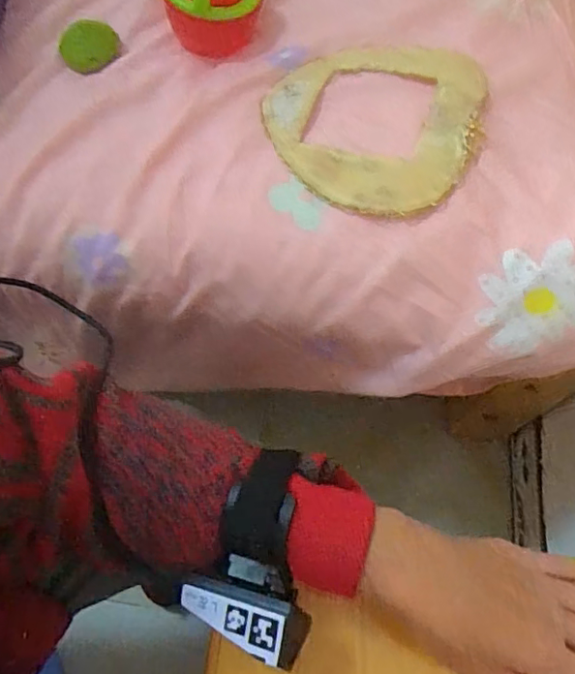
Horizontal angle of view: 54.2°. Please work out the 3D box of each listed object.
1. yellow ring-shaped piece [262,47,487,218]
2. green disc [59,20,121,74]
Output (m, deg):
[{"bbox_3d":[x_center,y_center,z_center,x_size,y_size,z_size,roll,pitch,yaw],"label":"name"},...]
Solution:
[{"bbox_3d":[0.061,-0.167,0.427,0.158,0.025,0.162,0,65,0],"label":"yellow ring-shaped piece"},{"bbox_3d":[-0.165,-0.243,0.472,0.048,0.014,0.052,-19,66,-8],"label":"green disc"}]

